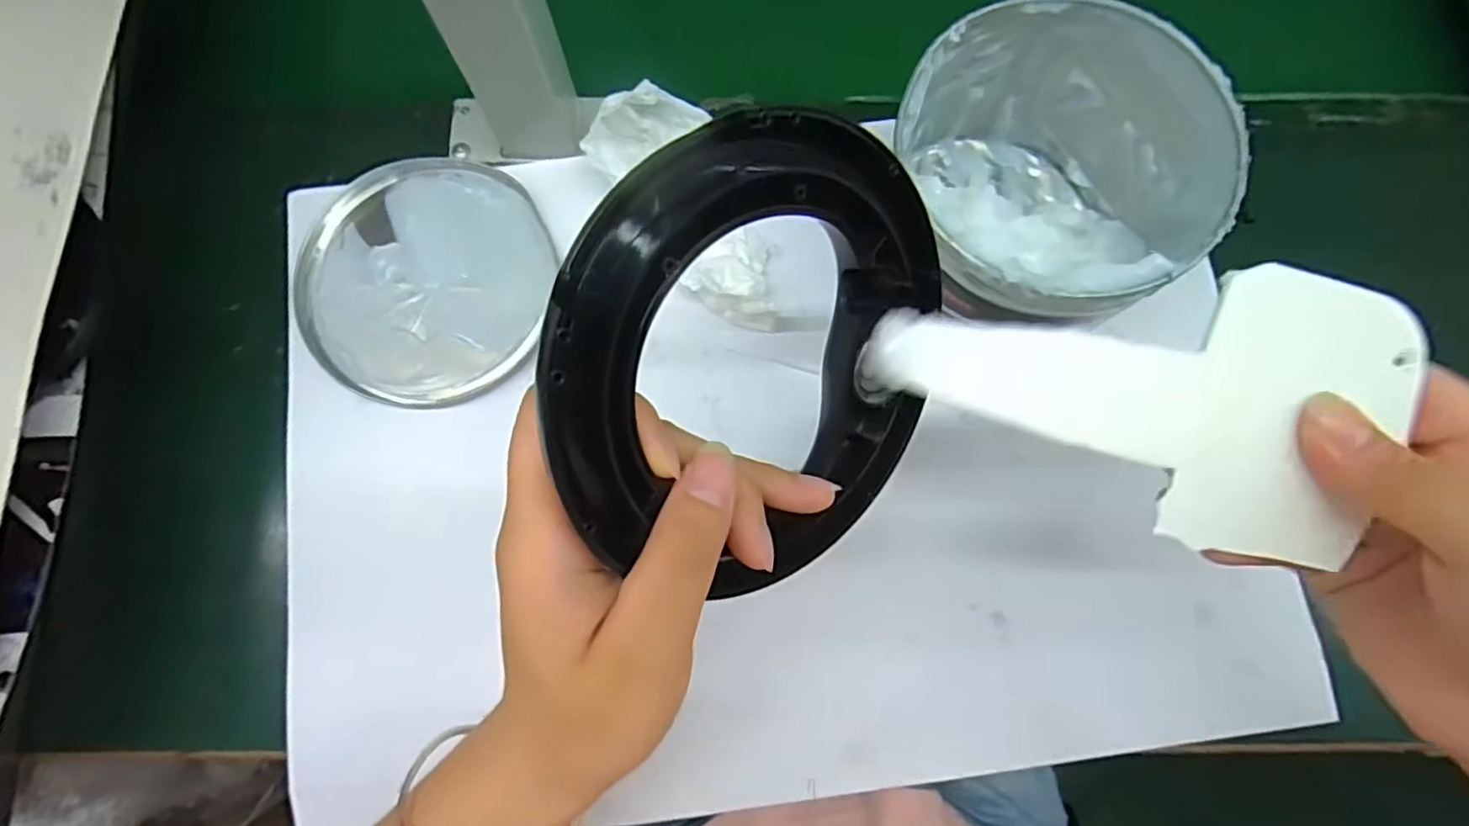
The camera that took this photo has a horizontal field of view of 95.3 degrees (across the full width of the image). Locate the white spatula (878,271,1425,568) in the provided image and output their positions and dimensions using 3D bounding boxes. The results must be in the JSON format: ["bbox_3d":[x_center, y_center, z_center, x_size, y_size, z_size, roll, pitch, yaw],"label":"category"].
[{"bbox_3d":[0.118,-0.011,0.194,0.151,0.008,0.080,19,98,-2],"label":"white spatula"}]

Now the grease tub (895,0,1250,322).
[{"bbox_3d":[0.131,-0.097,0.301,0.122,0.103,0.126,0,77,0],"label":"grease tub"}]

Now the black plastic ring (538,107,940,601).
[{"bbox_3d":[0.012,-0.015,0.187,0.129,0.017,0.122,-12,113,-30],"label":"black plastic ring"}]

